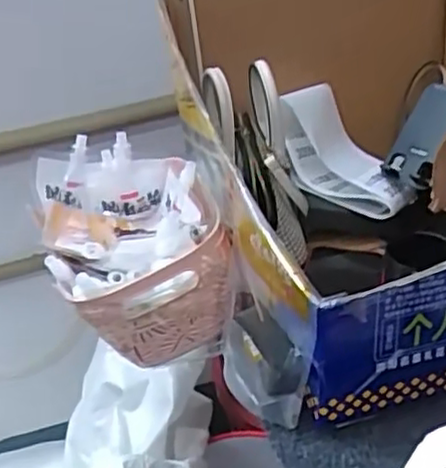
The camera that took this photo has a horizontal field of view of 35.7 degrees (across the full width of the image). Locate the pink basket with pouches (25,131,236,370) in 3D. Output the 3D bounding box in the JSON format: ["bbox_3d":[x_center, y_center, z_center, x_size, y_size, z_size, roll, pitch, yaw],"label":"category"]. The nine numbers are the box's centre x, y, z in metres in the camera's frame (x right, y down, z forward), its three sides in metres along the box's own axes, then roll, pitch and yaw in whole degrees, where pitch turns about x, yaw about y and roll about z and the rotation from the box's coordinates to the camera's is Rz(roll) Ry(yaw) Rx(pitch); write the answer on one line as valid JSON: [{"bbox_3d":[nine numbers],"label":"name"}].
[{"bbox_3d":[-0.096,0.010,0.723,0.166,0.119,0.262,-13,32,-11],"label":"pink basket with pouches"}]

